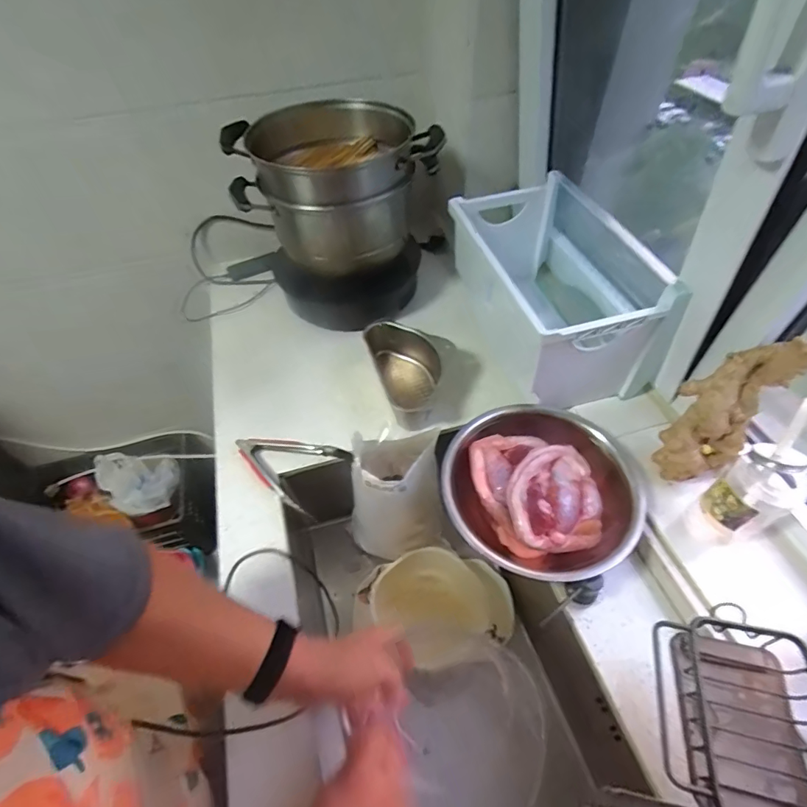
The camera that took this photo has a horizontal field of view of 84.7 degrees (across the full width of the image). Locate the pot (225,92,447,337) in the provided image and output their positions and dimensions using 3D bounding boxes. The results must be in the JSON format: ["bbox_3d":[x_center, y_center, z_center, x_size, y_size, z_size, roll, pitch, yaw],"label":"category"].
[{"bbox_3d":[-0.115,-0.377,0.886,0.376,0.328,0.285,-4,51,-1],"label":"pot"}]

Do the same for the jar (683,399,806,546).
[{"bbox_3d":[0.426,0.105,0.540,0.059,0.218,0.071,-15,52,-10],"label":"jar"}]

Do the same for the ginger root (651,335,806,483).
[{"bbox_3d":[0.425,0.007,0.590,0.045,0.232,0.093,-12,46,-42],"label":"ginger root"}]

